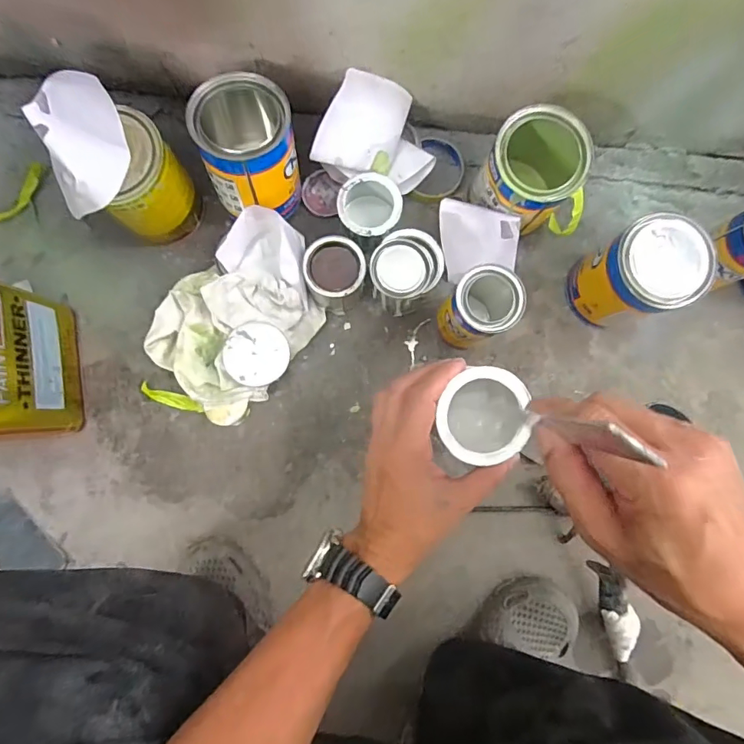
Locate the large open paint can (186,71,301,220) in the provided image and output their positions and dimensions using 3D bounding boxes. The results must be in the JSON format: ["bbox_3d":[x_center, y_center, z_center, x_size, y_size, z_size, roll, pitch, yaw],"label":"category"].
[{"bbox_3d":[-0.140,-0.257,0.561,0.103,0.138,0.110,0,85,-2],"label":"large open paint can"}]

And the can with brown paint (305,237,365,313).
[{"bbox_3d":[-0.046,-0.121,0.598,0.075,0.079,0.072,0,87,-1],"label":"can with brown paint"}]

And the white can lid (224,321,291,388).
[{"bbox_3d":[-0.142,-0.022,0.583,0.077,0.013,0.076,0,85,-2],"label":"white can lid"}]

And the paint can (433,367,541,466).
[{"bbox_3d":[0.082,0.033,0.406,0.076,0.105,0.075,-43,94,-3],"label":"paint can"}]

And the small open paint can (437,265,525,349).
[{"bbox_3d":[0.124,-0.073,0.565,0.074,0.135,0.070,0,87,-1],"label":"small open paint can"}]

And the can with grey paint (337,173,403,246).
[{"bbox_3d":[-0.003,-0.200,0.604,0.075,0.071,0.079,0,87,-1],"label":"can with grey paint"}]

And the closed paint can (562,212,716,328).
[{"bbox_3d":[0.317,-0.115,0.575,0.105,0.142,0.097,0,87,-1],"label":"closed paint can"}]

